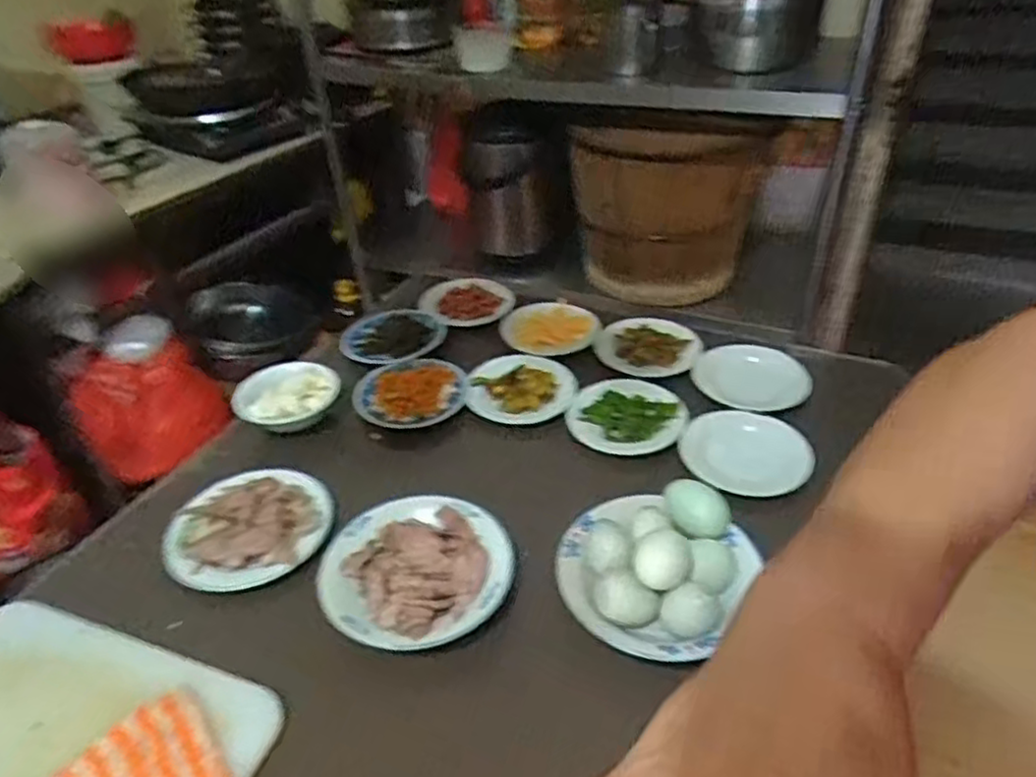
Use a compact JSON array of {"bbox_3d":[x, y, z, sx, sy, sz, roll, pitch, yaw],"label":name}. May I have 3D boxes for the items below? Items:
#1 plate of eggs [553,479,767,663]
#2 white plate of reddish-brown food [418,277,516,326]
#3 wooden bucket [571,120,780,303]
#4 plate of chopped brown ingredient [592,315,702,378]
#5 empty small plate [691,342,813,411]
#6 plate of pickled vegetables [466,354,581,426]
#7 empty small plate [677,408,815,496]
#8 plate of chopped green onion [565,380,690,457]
[{"bbox_3d":[0.109,0.137,0.581,0.144,0.057,0.153,-2,36,1],"label":"plate of eggs"},{"bbox_3d":[-0.072,-0.124,0.982,0.127,0.021,0.090,7,37,14],"label":"white plate of reddish-brown food"},{"bbox_3d":[0.282,-0.356,1.362,0.331,0.335,0.291,7,37,13],"label":"wooden bucket"},{"bbox_3d":[0.161,-0.054,0.879,0.121,0.018,0.113,-2,36,1],"label":"plate of chopped brown ingredient"},{"bbox_3d":[0.271,-0.016,0.828,0.125,0.019,0.110,0,36,4],"label":"empty small plate"},{"bbox_3d":[0.004,-0.002,0.828,0.124,0.022,0.108,7,37,13],"label":"plate of pickled vegetables"},{"bbox_3d":[0.235,0.062,0.736,0.126,0.017,0.117,7,37,13],"label":"empty small plate"},{"bbox_3d":[0.120,0.028,0.782,0.126,0.016,0.114,3,37,8],"label":"plate of chopped green onion"}]

